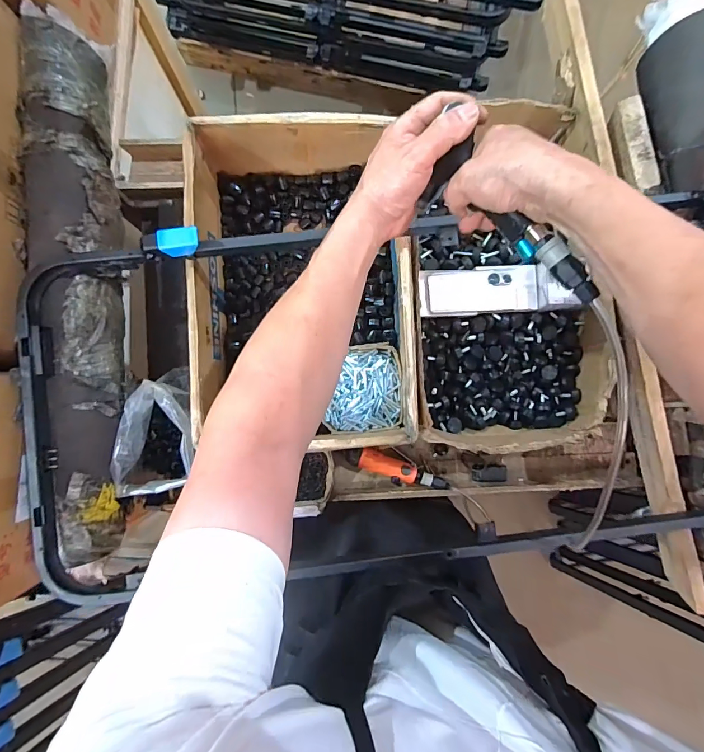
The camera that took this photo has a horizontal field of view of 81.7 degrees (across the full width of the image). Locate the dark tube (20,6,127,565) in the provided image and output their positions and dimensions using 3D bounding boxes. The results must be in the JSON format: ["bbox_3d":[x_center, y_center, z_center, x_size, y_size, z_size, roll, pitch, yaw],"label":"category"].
[{"bbox_3d":[-0.431,-0.138,0.628,0.129,0.093,0.830,-6,88,-2],"label":"dark tube"}]

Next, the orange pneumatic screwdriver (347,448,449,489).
[{"bbox_3d":[0.088,0.190,0.809,0.199,0.033,0.049,22,88,-1],"label":"orange pneumatic screwdriver"}]

